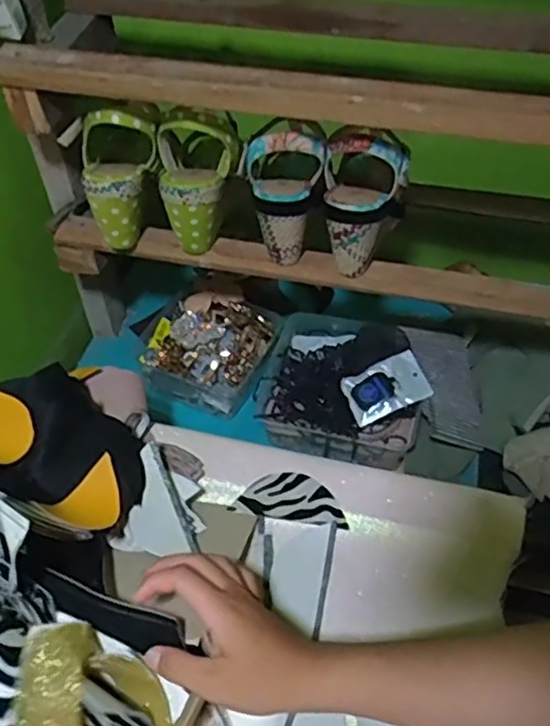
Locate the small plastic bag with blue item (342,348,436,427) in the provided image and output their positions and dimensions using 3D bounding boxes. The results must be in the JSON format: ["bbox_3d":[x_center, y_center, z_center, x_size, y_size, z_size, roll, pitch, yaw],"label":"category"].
[{"bbox_3d":[0.139,0.031,0.831,0.101,0.015,0.069,-26,67,1],"label":"small plastic bag with blue item"}]

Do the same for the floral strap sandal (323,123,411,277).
[{"bbox_3d":[0.091,-0.169,0.675,0.084,0.139,0.106,8,49,8],"label":"floral strap sandal"}]

